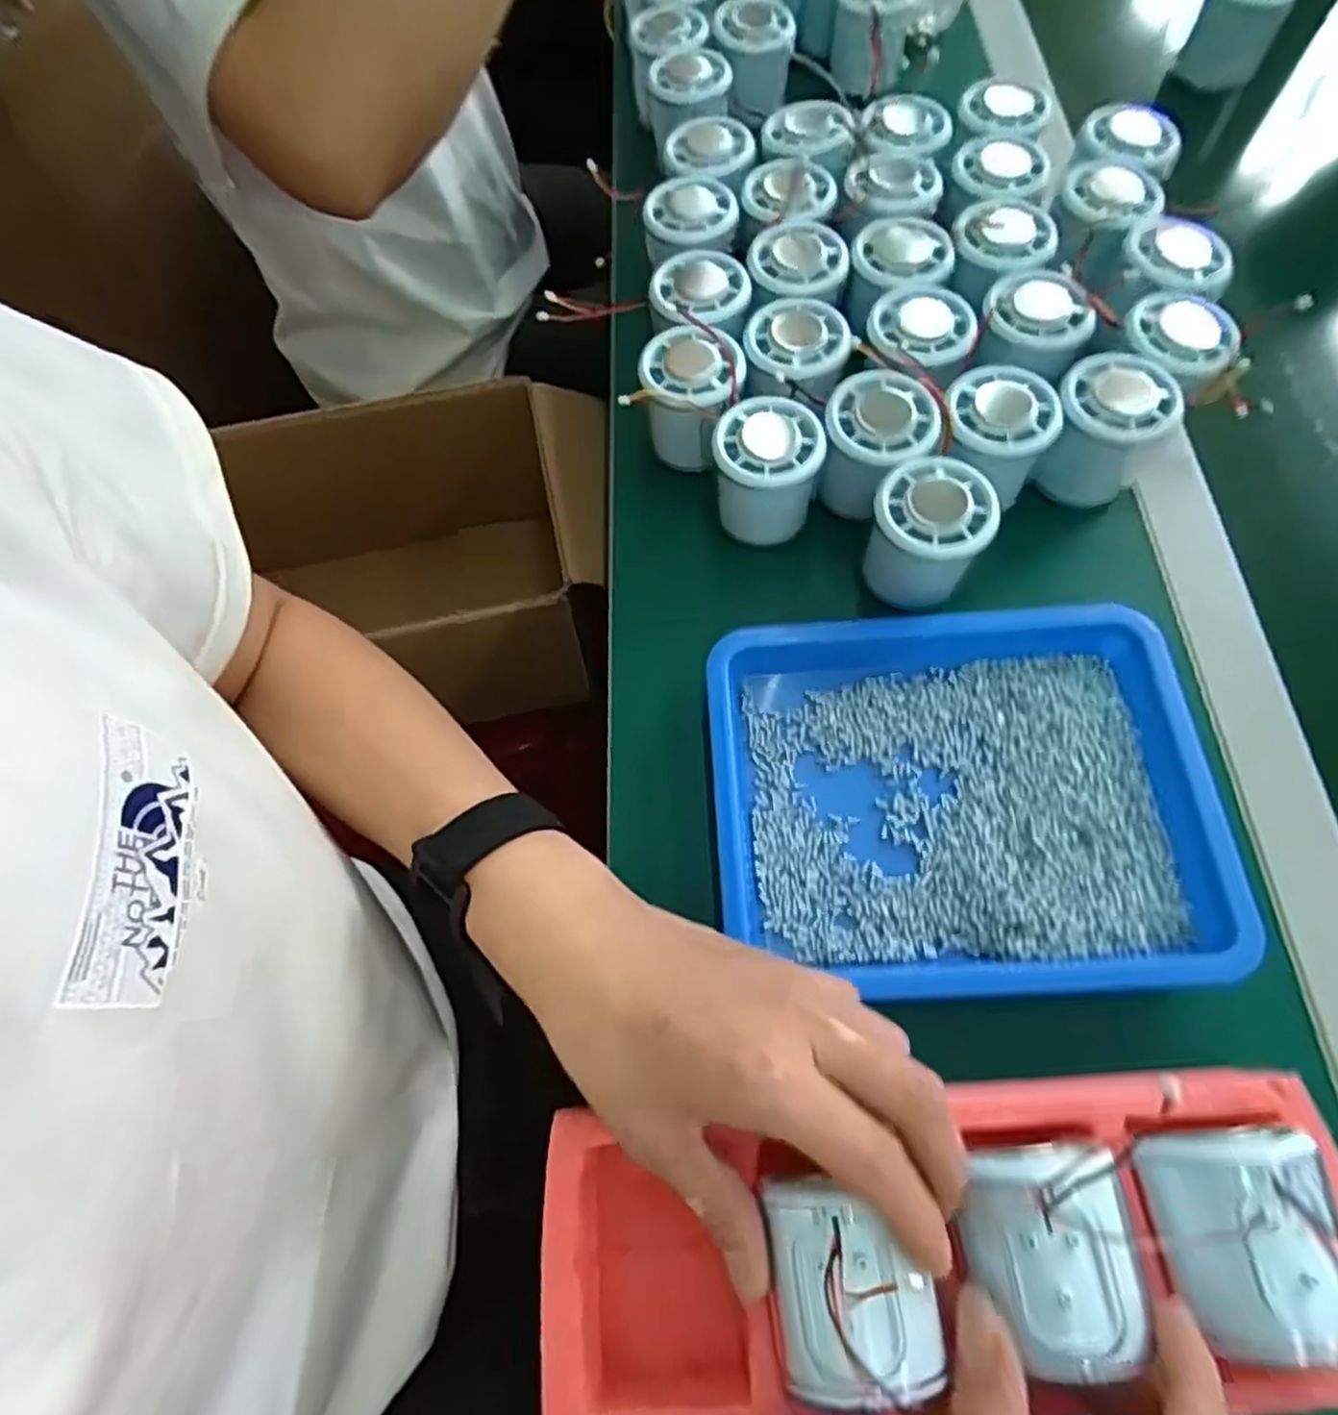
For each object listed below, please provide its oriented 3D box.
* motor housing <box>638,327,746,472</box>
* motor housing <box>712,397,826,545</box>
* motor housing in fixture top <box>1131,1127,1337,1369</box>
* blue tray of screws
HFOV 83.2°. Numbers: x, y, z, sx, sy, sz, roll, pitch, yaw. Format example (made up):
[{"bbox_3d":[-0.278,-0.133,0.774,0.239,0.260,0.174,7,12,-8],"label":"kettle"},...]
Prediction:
[{"bbox_3d":[0.014,-0.177,0.430,0.057,0.054,0.056,1,66,5],"label":"motor housing"},{"bbox_3d":[0.052,-0.128,0.406,0.054,0.052,0.056,-1,66,2],"label":"motor housing"},{"bbox_3d":[0.185,0.169,0.238,0.049,0.018,0.059,-8,66,-1],"label":"motor housing in fixture top"},{"bbox_3d":[0.135,0.040,0.348,0.223,0.031,0.170,-2,66,1],"label":"blue tray of screws"}]

